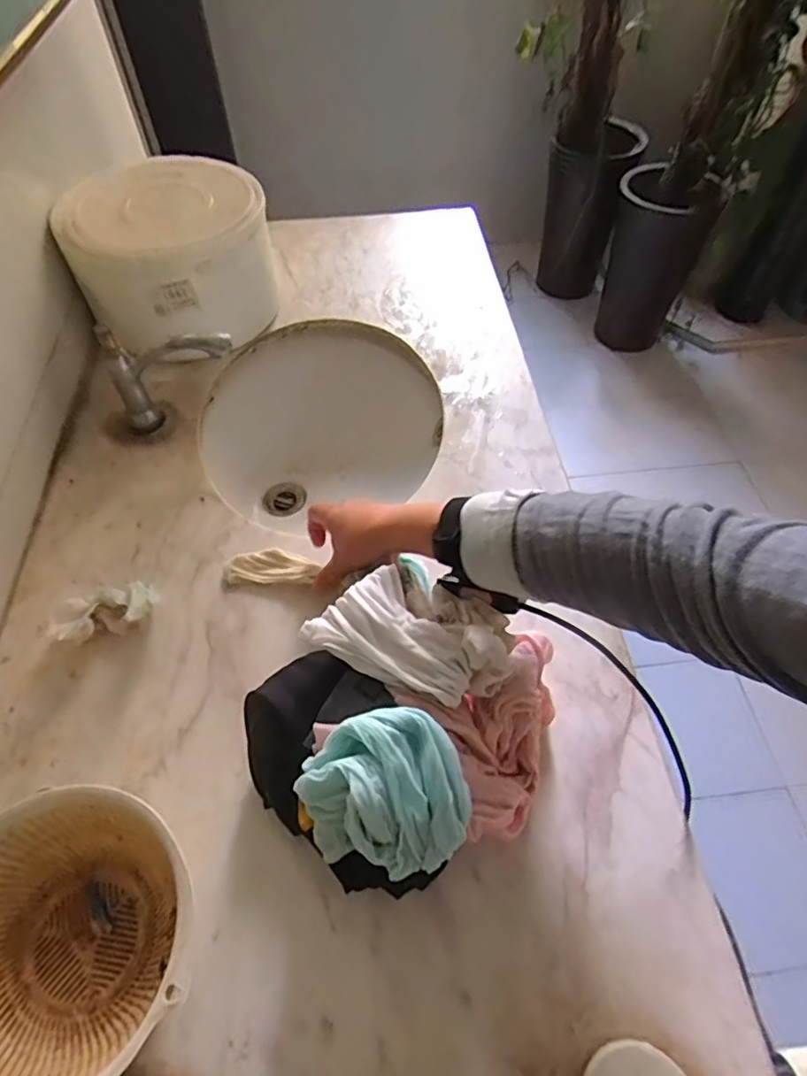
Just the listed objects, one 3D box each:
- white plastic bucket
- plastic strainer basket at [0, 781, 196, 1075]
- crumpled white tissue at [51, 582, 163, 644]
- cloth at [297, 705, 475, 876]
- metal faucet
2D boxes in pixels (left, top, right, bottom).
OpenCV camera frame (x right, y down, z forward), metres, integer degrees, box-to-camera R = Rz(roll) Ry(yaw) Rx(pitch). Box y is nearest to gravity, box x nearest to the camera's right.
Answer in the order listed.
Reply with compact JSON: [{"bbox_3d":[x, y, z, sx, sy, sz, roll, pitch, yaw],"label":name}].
[{"bbox_3d":[-0.303,-0.372,0.773,0.254,0.172,0.238,-23,59,-15],"label":"white plastic bucket"},{"bbox_3d":[-0.225,0.267,0.380,0.169,0.072,0.170,0,56,0],"label":"plastic strainer basket"},{"bbox_3d":[-0.281,0.069,0.540,0.094,0.043,0.049,-14,57,-10],"label":"crumpled white tissue"},{"bbox_3d":[-0.011,0.168,0.371,0.103,0.075,0.089,-15,58,-10],"label":"cloth"},{"bbox_3d":[-0.270,-0.200,0.669,0.141,0.142,0.046,-16,58,-11],"label":"metal faucet"}]

